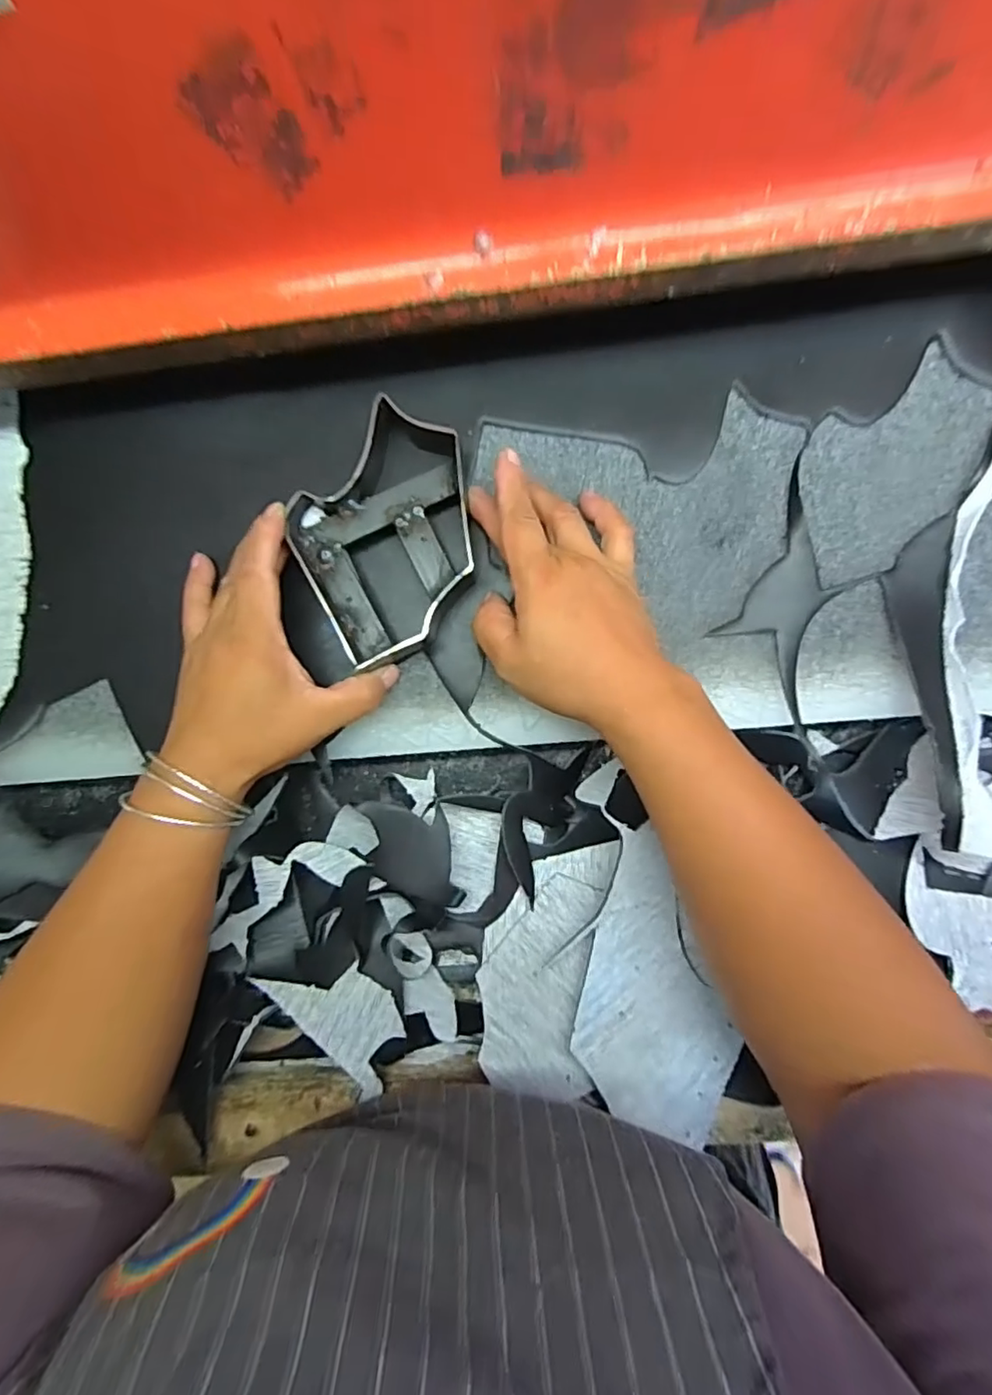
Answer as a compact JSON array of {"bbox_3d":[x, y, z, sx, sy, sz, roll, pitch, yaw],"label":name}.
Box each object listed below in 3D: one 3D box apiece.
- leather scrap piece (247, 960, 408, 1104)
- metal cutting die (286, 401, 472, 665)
[{"bbox_3d":[-0.091,0.186,0.361,0.090,0.006,0.049,43,77,10],"label":"leather scrap piece"},{"bbox_3d":[-0.066,-0.093,0.354,0.100,0.030,0.144,-8,90,4],"label":"metal cutting die"}]

